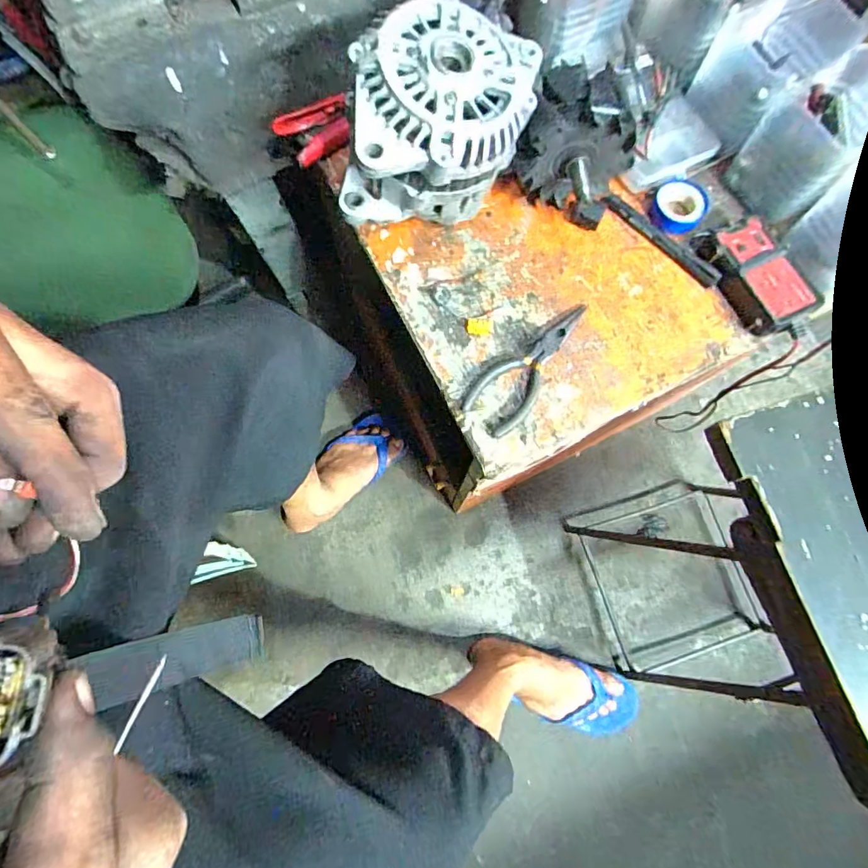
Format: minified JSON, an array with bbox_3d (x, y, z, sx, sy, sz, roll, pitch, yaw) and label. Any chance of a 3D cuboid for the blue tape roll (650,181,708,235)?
[{"bbox_3d":[0.239,-0.222,0.471,0.048,0.013,0.051,0,77,0],"label":"blue tape roll"}]

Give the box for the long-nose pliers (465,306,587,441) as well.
[{"bbox_3d":[0.087,-0.065,0.435,0.050,0.013,0.147,41,80,9],"label":"long-nose pliers"}]

